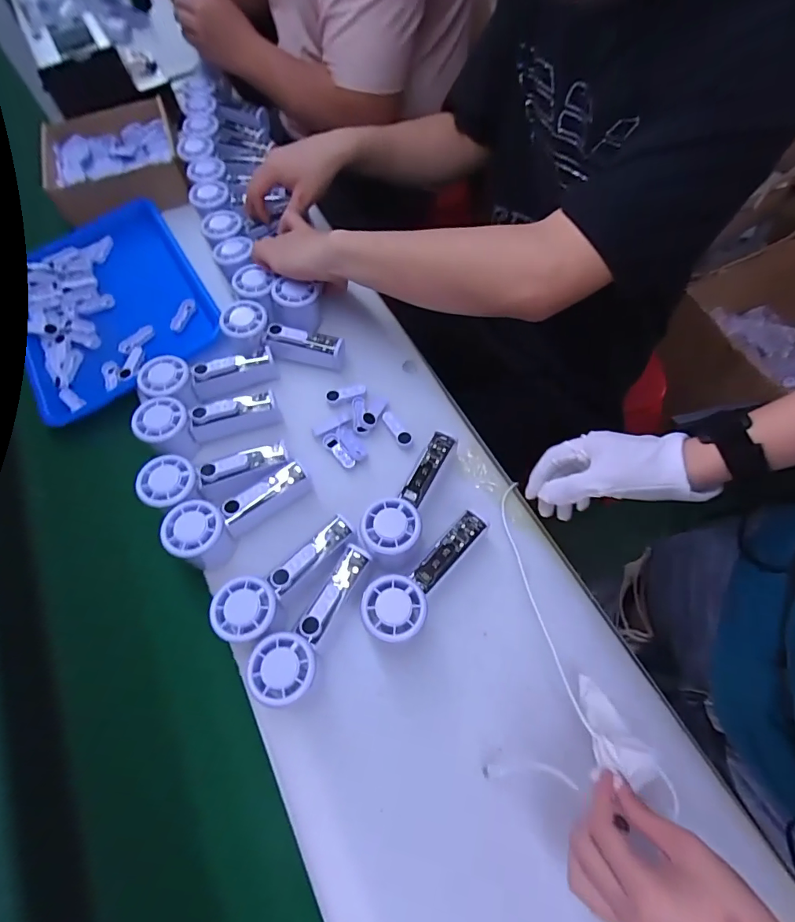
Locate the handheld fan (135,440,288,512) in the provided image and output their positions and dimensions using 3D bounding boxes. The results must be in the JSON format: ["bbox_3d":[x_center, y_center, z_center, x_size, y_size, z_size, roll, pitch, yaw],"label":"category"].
[{"bbox_3d":[-0.194,0.016,0.500,0.149,0.034,0.056,-14,63,-21],"label":"handheld fan"}]

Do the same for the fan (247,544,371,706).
[{"bbox_3d":[-0.076,0.145,0.425,0.051,0.033,0.149,25,56,15],"label":"fan"}]

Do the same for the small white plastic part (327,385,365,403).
[{"bbox_3d":[-0.063,-0.083,0.566,0.049,0.007,0.015,-14,64,-3],"label":"small white plastic part"}]

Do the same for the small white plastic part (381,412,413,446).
[{"bbox_3d":[-0.001,-0.039,0.542,0.017,0.005,0.048,-31,66,-11],"label":"small white plastic part"}]

